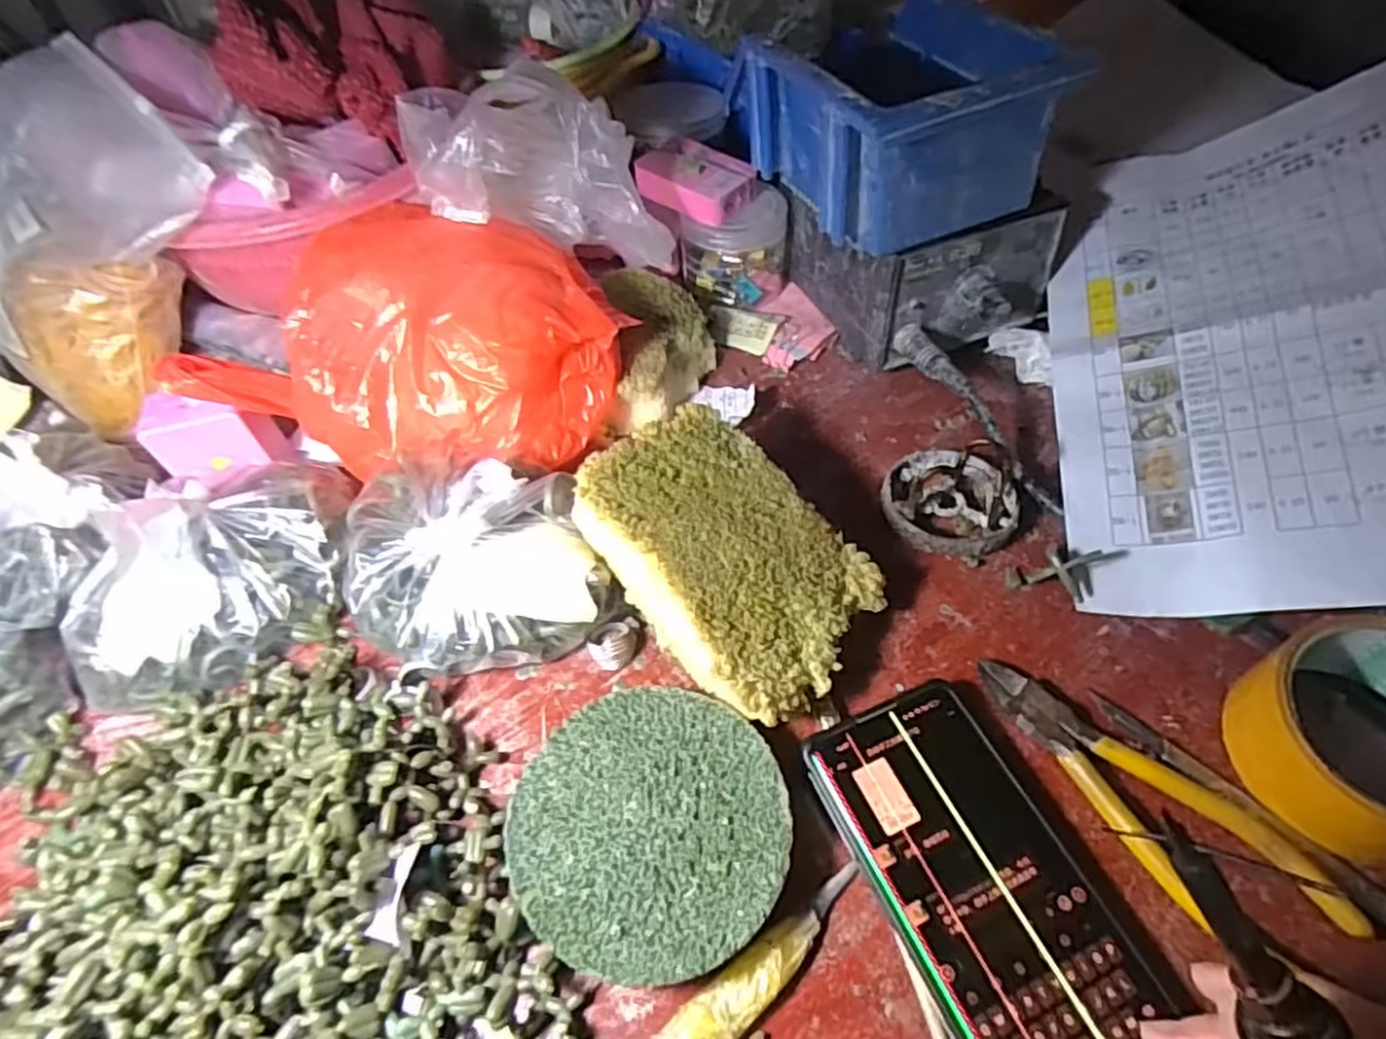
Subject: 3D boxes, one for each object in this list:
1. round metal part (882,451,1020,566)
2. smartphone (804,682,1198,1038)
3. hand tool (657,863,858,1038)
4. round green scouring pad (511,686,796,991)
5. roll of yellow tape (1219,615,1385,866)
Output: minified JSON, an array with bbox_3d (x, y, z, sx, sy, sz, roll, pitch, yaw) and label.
[{"bbox_3d":[0.137,-0.012,0.397,0.066,0.026,0.066,13,54,6],"label":"round metal part"},{"bbox_3d":[0.113,0.143,0.281,0.080,0.012,0.161,-16,55,-15],"label":"smartphone"},{"bbox_3d":[0.011,0.177,0.268,0.136,0.012,0.019,-31,61,-24],"label":"hand tool"},{"bbox_3d":[-0.017,0.119,0.294,0.105,0.017,0.105,2,53,-2],"label":"round green scouring pad"},{"bbox_3d":[0.272,0.090,0.301,0.084,0.053,0.087,-2,53,2],"label":"roll of yellow tape"}]

